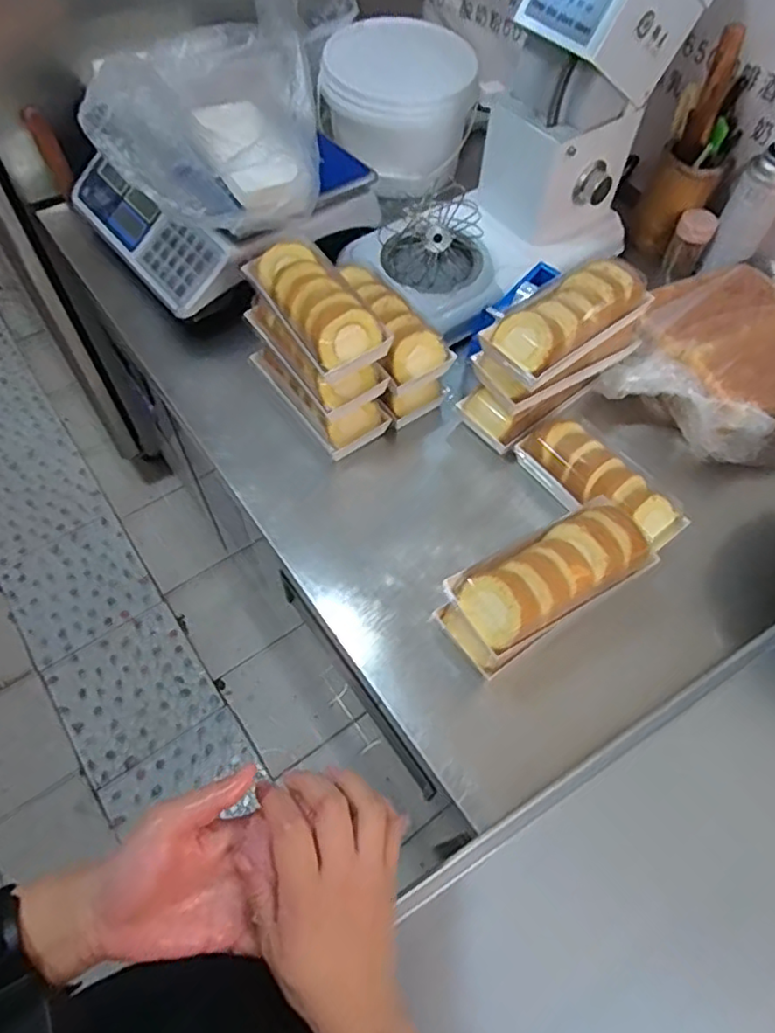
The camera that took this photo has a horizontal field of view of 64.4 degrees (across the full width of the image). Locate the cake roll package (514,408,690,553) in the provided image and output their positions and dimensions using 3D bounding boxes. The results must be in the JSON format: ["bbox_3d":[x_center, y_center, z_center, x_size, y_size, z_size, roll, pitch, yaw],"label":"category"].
[{"bbox_3d":[0.235,-0.037,0.683,0.075,0.050,0.191,-36,67,-21],"label":"cake roll package"}]

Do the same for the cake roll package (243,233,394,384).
[{"bbox_3d":[-0.078,-0.233,0.660,0.094,0.055,0.183,-24,63,-15],"label":"cake roll package"}]

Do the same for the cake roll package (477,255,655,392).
[{"bbox_3d":[0.193,-0.211,0.666,0.173,0.064,0.082,-34,67,-20],"label":"cake roll package"}]

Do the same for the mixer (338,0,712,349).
[{"bbox_3d":[0.172,-0.524,0.693,0.420,0.488,0.212,-31,65,-19],"label":"mixer"}]

